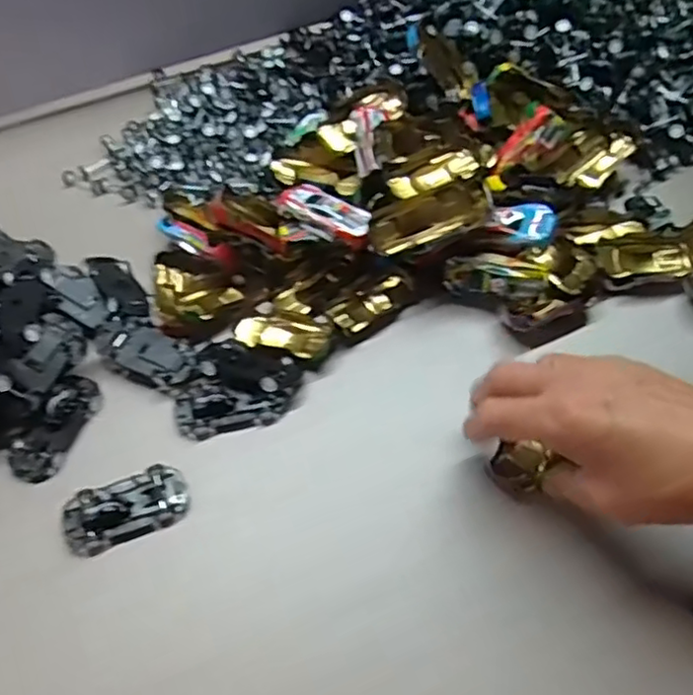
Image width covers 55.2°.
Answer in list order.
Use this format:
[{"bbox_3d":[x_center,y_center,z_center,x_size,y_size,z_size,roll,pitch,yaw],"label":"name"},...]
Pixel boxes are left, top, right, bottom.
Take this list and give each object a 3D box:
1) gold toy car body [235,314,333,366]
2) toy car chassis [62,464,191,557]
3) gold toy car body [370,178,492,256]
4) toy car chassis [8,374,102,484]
[{"bbox_3d":[-0.039,-0.009,0.416,0.061,0.010,0.030,17,59,9],"label":"gold toy car body"},{"bbox_3d":[-0.118,0.085,0.355,0.063,0.015,0.033,-20,60,-13],"label":"toy car chassis"},{"bbox_3d":[0.051,-0.081,0.411,0.075,0.016,0.028,-21,56,18],"label":"gold toy car body"},{"bbox_3d":[-0.169,0.044,0.384,0.030,0.013,0.066,22,60,13],"label":"toy car chassis"}]

